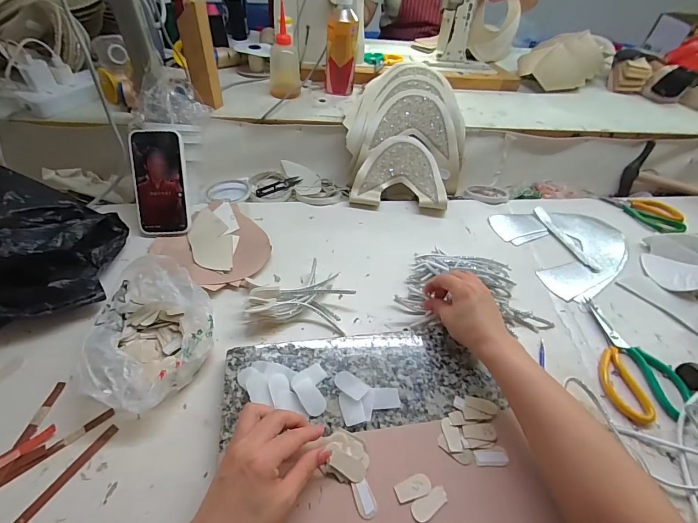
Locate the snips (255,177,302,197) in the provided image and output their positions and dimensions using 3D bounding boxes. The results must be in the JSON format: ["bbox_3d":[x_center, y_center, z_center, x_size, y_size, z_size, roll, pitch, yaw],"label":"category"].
[{"bbox_3d":[-0.144,-0.155,0.720,0.101,0.009,0.026,-24,55,-25],"label":"snips"}]

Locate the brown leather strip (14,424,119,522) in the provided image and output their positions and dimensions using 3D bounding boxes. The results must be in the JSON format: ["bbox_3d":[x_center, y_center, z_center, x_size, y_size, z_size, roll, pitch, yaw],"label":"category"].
[{"bbox_3d":[-0.293,0.221,0.368,0.012,0.004,0.109,26,51,17],"label":"brown leather strip"}]

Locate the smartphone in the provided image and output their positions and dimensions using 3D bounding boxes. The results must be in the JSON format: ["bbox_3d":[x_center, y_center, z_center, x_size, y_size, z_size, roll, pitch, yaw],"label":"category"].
[{"bbox_3d":[-0.309,-0.128,0.579,0.085,0.164,0.011,1,12,-5],"label":"smartphone"}]

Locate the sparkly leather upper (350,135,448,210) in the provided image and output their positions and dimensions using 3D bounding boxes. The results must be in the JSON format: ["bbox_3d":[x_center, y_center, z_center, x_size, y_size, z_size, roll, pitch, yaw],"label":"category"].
[{"bbox_3d":[0.101,-0.176,0.687,0.174,0.034,0.142,8,83,-5],"label":"sparkly leather upper"}]

